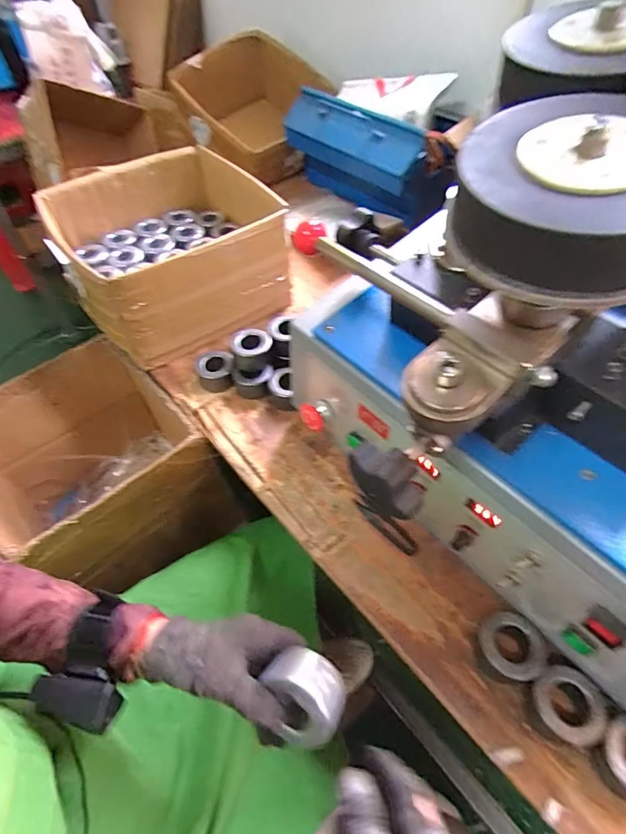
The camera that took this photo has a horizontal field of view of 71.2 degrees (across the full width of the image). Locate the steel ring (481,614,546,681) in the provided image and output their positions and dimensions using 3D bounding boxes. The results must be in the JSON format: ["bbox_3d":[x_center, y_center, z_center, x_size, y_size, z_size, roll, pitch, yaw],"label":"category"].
[{"bbox_3d":[0.201,0.236,0.446,0.057,0.035,0.059,-9,52,-4],"label":"steel ring"}]

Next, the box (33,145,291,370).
[{"bbox_3d":[-0.253,-0.300,0.784,0.345,0.180,0.343,-34,57,-21],"label":"box"}]

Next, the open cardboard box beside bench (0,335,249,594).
[{"bbox_3d":[-0.354,0.100,0.774,0.294,0.282,0.324,-38,59,-24],"label":"open cardboard box beside bench"}]

